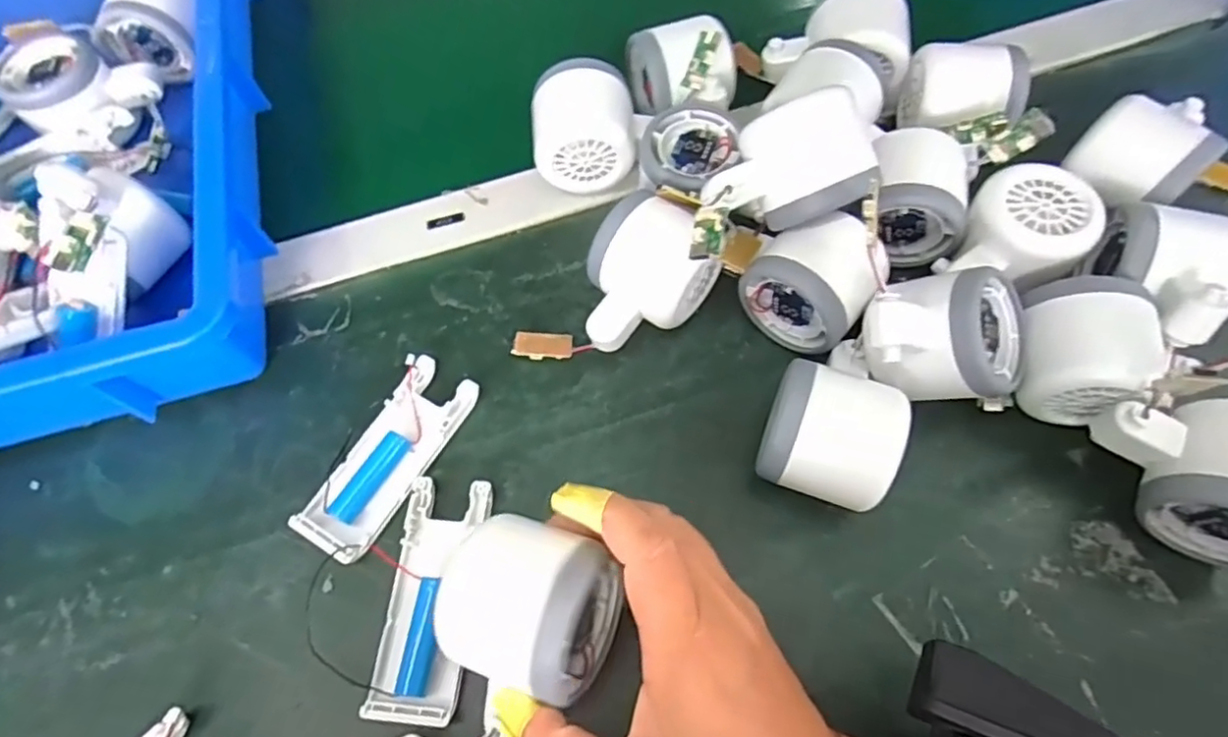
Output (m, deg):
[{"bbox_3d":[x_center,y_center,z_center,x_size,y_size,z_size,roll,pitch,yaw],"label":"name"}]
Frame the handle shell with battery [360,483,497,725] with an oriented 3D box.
[{"bbox_3d":[-0.084,0.105,0.303,0.039,0.015,0.104,4,65,5],"label":"handle shell with battery"}]

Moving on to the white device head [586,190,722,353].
[{"bbox_3d":[0.014,-0.046,0.345,0.057,0.056,0.079,36,72,18],"label":"white device head"}]

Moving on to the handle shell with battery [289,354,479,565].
[{"bbox_3d":[-0.114,0.045,0.332,0.041,0.016,0.105,26,69,14],"label":"handle shell with battery"}]

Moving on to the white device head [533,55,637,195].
[{"bbox_3d":[-0.017,-0.140,0.386,0.057,0.062,0.052,-3,65,2],"label":"white device head"}]

